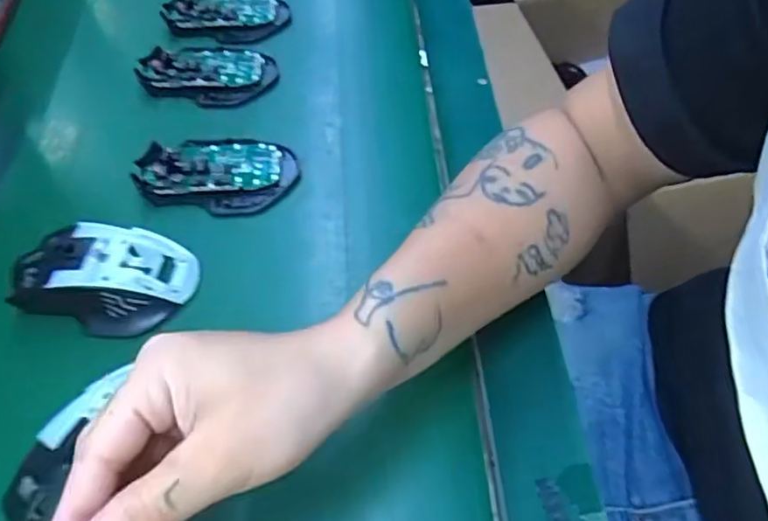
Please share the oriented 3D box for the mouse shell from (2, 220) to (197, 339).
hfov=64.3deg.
[{"bbox_3d":[-0.178,0.008,0.386,0.109,0.032,0.066,3,55,3],"label":"mouse shell"}]

